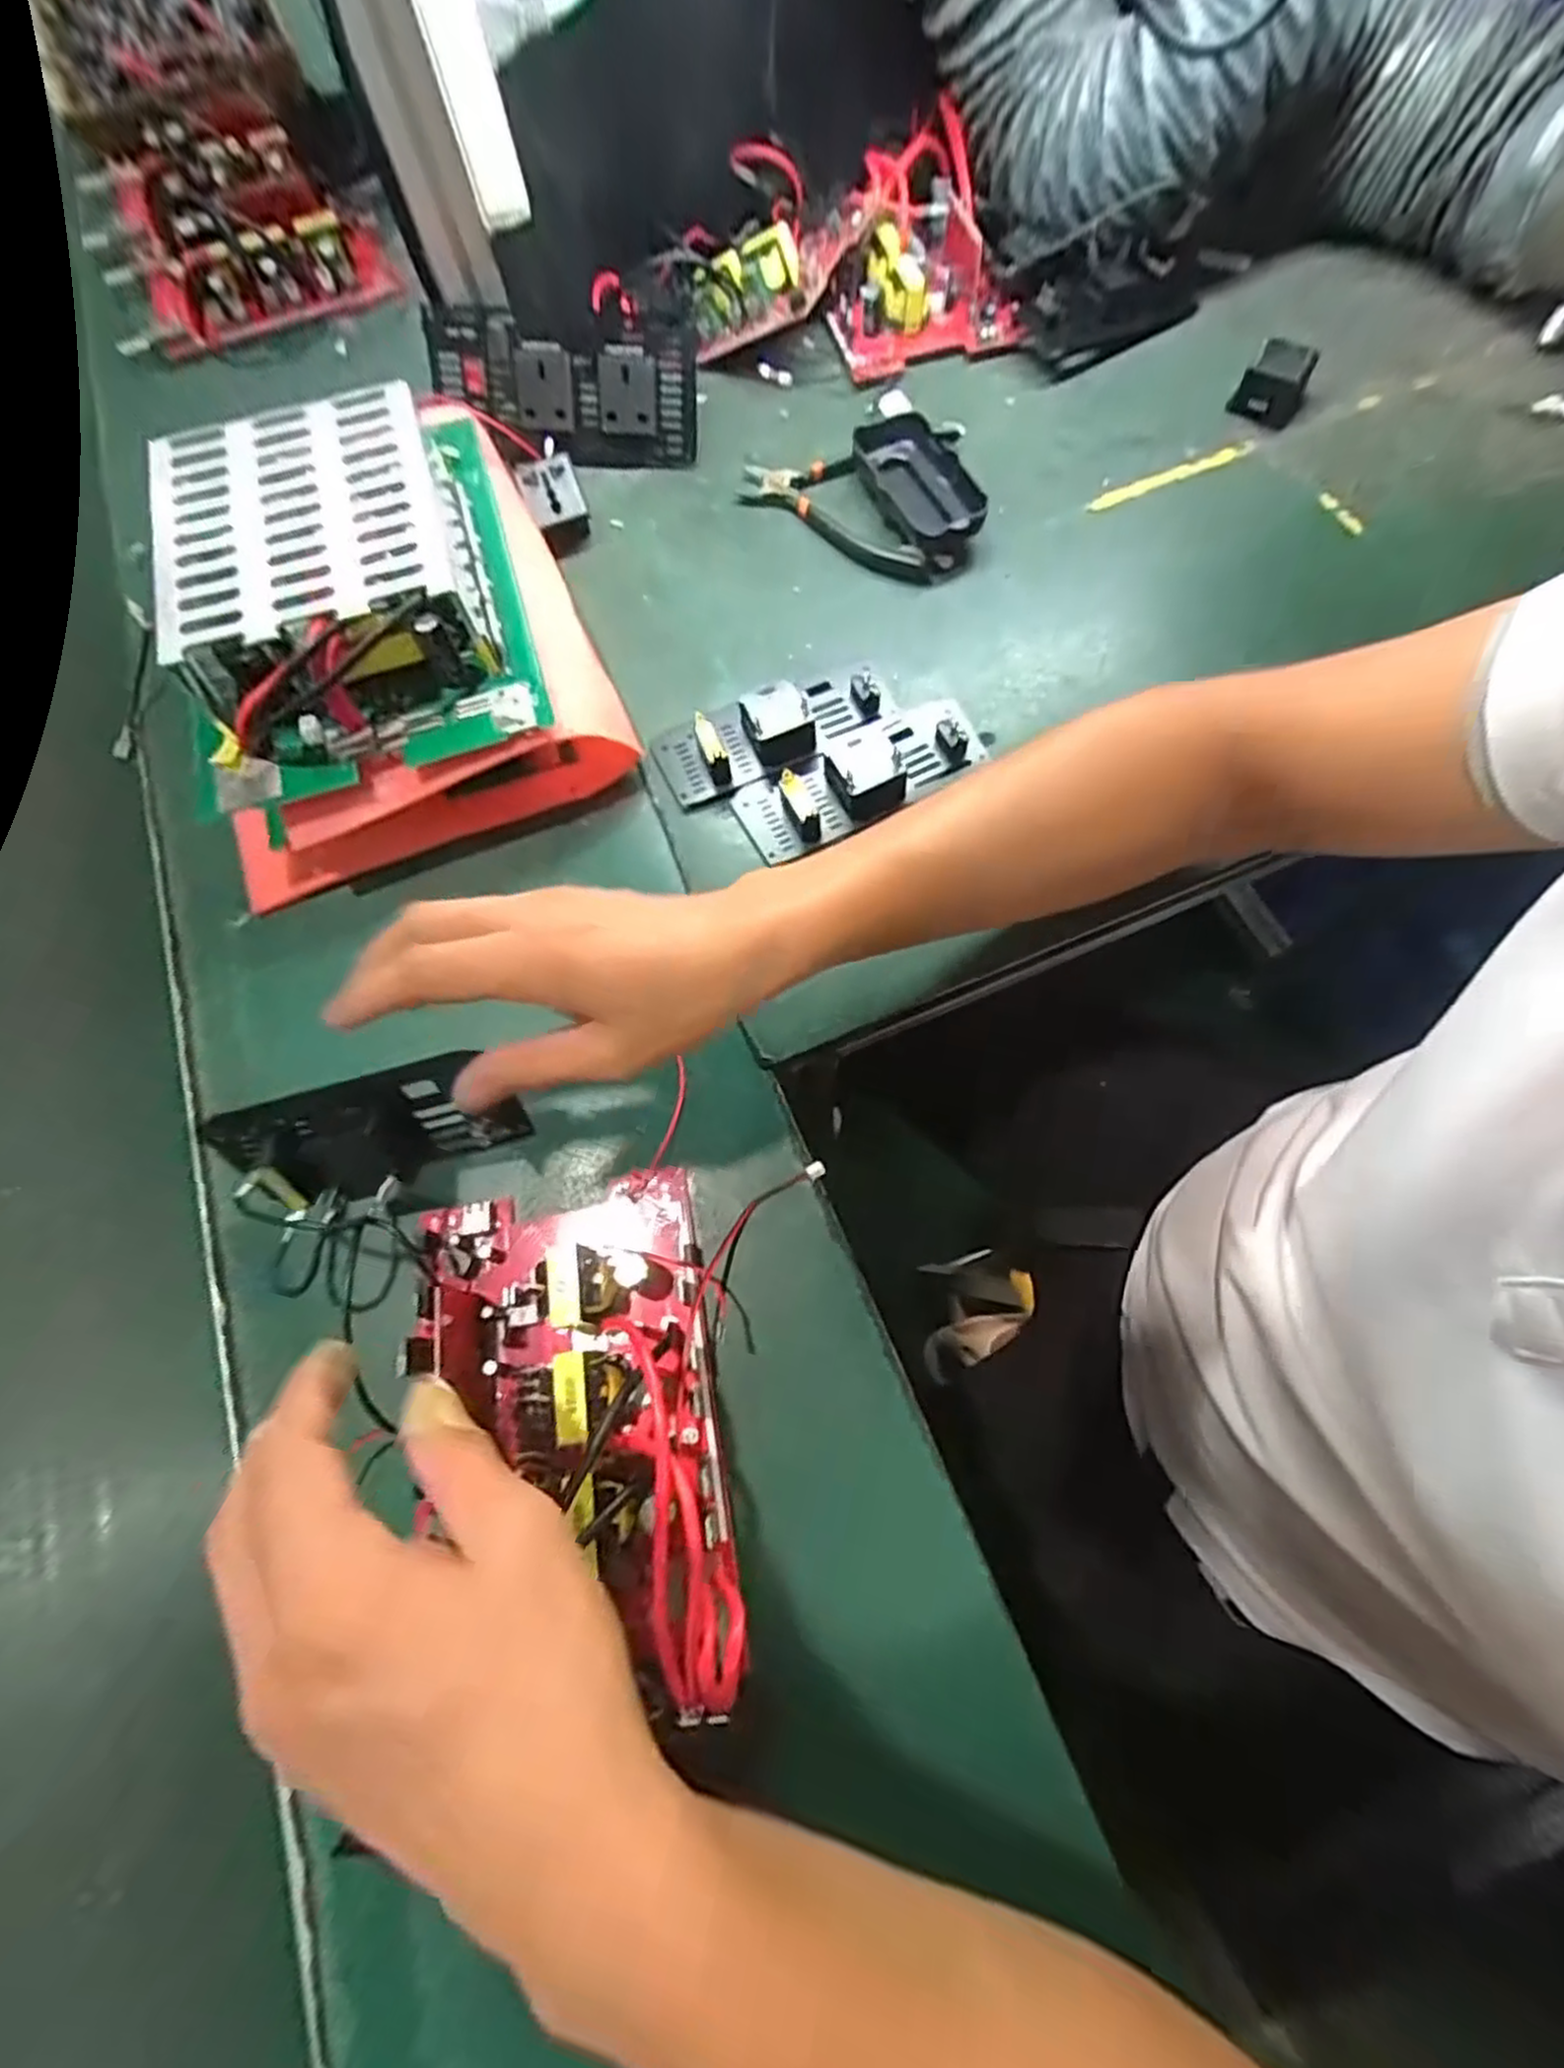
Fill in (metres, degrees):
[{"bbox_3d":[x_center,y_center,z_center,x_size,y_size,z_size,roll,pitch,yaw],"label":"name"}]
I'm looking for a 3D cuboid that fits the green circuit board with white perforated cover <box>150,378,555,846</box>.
[{"bbox_3d":[-0.238,-0.248,0.393,0.178,0.060,0.237,-18,70,-3],"label":"green circuit board with white perforated cover"}]

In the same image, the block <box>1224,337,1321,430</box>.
[{"bbox_3d":[0.326,-0.430,0.492,0.042,0.034,0.032,29,74,13],"label":"block"}]

